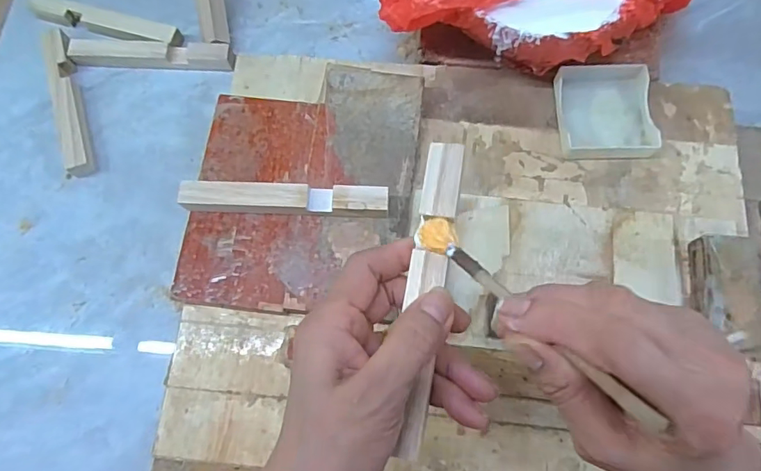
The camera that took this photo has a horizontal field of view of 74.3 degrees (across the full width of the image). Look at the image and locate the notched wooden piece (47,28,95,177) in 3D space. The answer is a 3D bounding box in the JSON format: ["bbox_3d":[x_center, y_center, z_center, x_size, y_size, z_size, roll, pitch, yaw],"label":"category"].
[{"bbox_3d":[-0.284,-0.121,0.458,0.021,0.022,0.143,-17,73,-4],"label":"notched wooden piece"}]

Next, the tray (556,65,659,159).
[{"bbox_3d":[0.181,-0.100,0.404,0.073,0.017,0.082,-4,73,0],"label":"tray"}]

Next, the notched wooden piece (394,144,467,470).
[{"bbox_3d":[0.023,0.024,0.234,0.018,0.007,0.148,7,73,4],"label":"notched wooden piece"}]

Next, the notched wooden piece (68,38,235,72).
[{"bbox_3d":[-0.214,-0.170,0.472,0.154,0.016,0.023,4,73,3],"label":"notched wooden piece"}]

